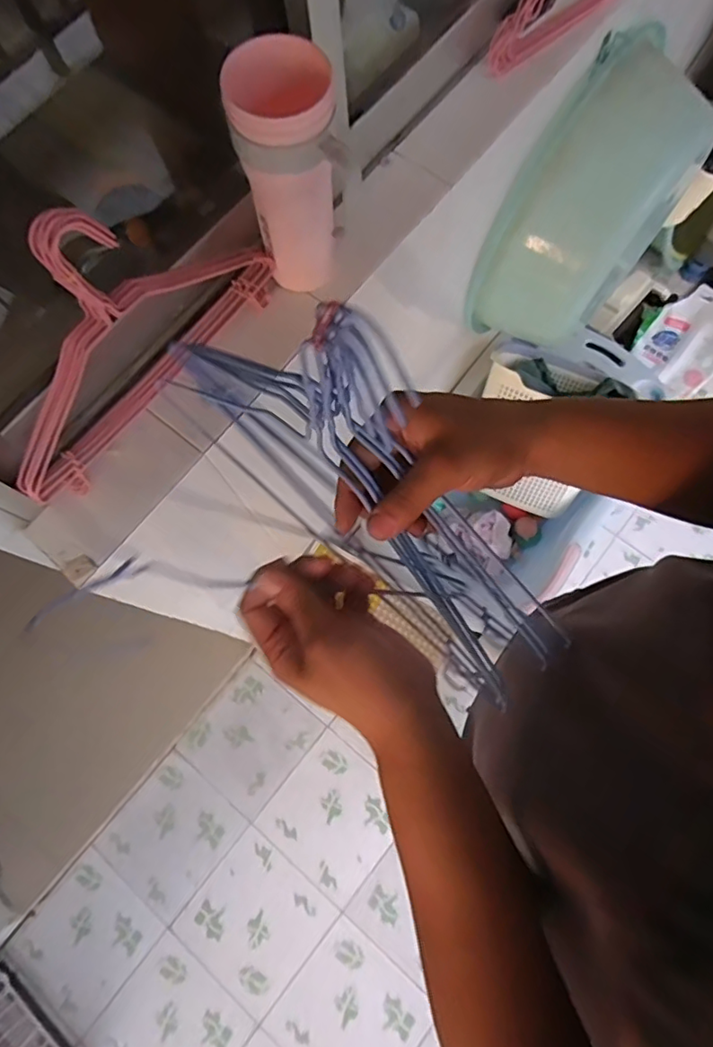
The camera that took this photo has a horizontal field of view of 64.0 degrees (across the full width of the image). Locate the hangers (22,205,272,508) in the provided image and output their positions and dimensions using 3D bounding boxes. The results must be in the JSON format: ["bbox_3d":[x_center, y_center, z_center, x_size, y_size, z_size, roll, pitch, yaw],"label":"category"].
[{"bbox_3d":[-0.258,-0.210,0.621,0.083,0.236,0.389,38,79,12],"label":"hangers"}]

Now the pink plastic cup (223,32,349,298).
[{"bbox_3d":[-0.063,-0.371,0.629,0.109,0.242,0.089,-2,74,3],"label":"pink plastic cup"}]

